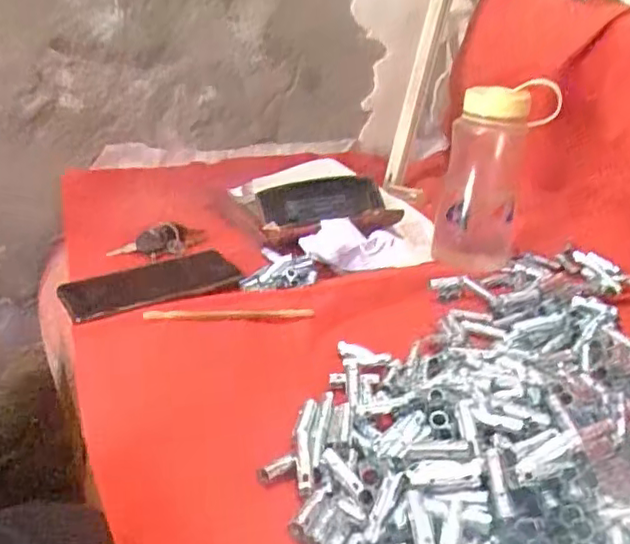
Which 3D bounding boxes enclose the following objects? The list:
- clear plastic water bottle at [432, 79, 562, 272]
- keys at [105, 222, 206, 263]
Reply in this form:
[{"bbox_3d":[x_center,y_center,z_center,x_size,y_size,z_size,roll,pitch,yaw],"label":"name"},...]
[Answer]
[{"bbox_3d":[0.193,-0.107,0.659,0.105,0.165,0.083,8,27,13],"label":"clear plastic water bottle"},{"bbox_3d":[-0.167,-0.034,0.672,0.105,0.024,0.045,-20,33,-36],"label":"keys"}]

